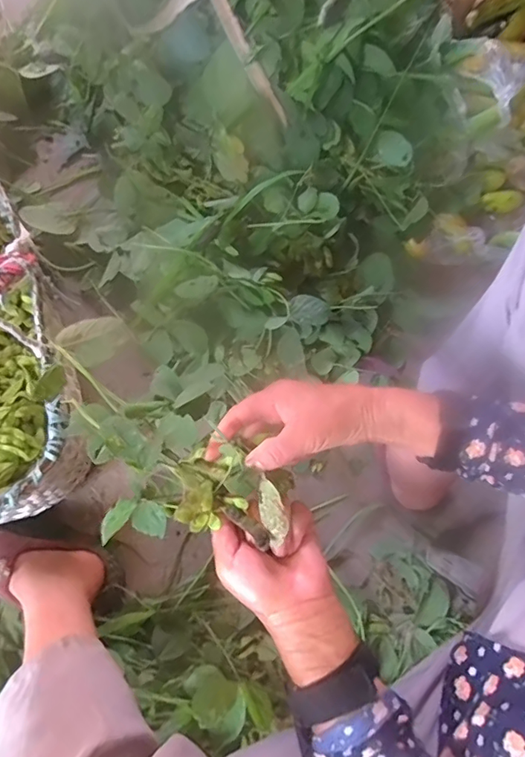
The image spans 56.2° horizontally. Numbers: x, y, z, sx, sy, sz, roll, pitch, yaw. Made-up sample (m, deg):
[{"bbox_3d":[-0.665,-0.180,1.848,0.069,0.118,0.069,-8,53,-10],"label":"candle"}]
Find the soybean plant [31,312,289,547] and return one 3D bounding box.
[{"bbox_3d":[-0.092,0.052,0.431,0.265,0.075,0.150,41,77,21],"label":"soybean plant"}]

